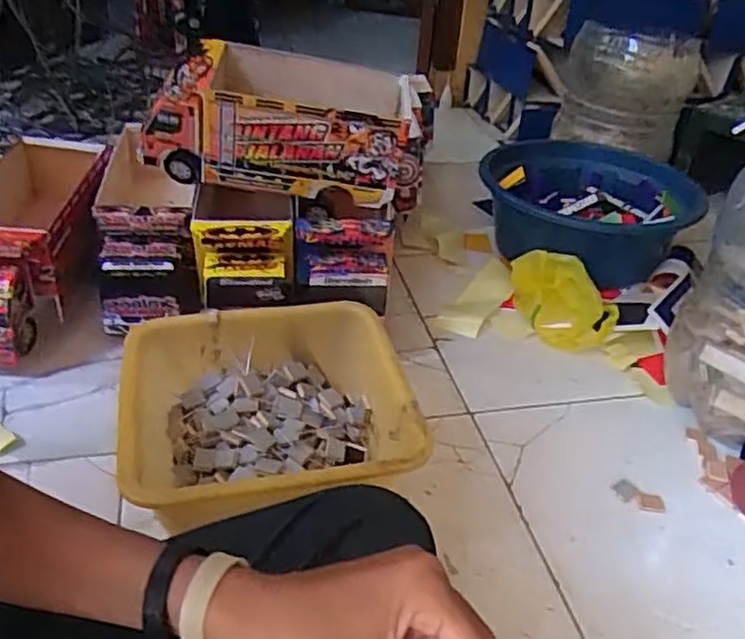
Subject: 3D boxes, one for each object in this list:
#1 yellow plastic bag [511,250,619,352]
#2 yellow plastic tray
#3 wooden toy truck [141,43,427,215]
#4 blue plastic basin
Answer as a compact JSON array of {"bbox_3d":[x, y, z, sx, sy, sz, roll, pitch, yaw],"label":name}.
[{"bbox_3d":[0.261,-0.023,0.965,0.159,0.100,0.081,21,37,23],"label":"yellow plastic bag"},{"bbox_3d":[-0.105,0.113,0.699,0.271,0.124,0.273,-6,35,-15],"label":"yellow plastic tray"},{"bbox_3d":[-0.118,-0.255,0.901,0.334,0.157,0.138,8,34,5],"label":"wooden toy truck"},{"bbox_3d":[0.386,-0.188,1.171,0.376,0.117,0.376,3,34,-2],"label":"blue plastic basin"}]

